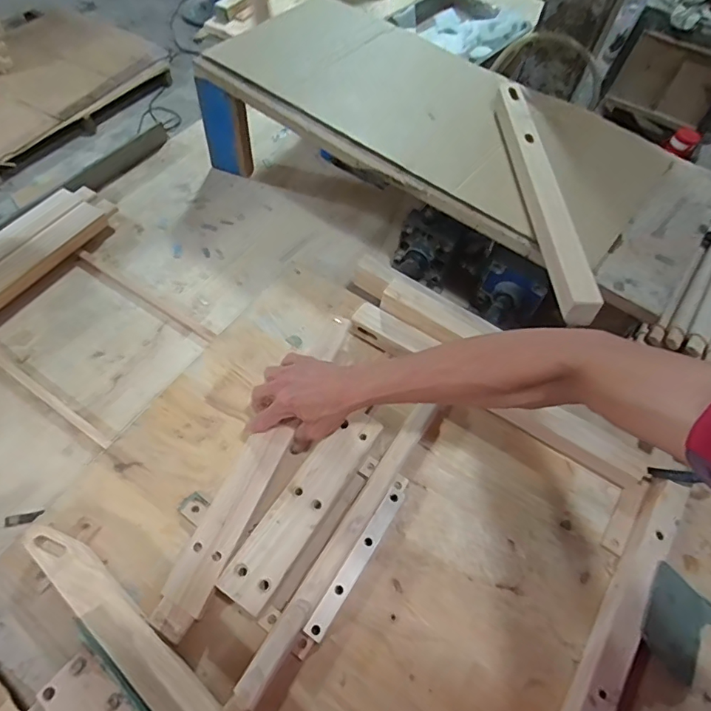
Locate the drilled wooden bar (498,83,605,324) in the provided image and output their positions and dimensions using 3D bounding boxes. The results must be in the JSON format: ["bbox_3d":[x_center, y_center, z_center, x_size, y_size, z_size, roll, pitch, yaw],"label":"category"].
[{"bbox_3d":[0.244,-0.224,0.642,0.037,0.039,0.425,-1,58,-3],"label":"drilled wooden bar"}]

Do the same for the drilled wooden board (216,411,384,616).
[{"bbox_3d":[-0.058,0.166,0.564,0.057,0.013,0.250,31,62,13],"label":"drilled wooden board"}]

